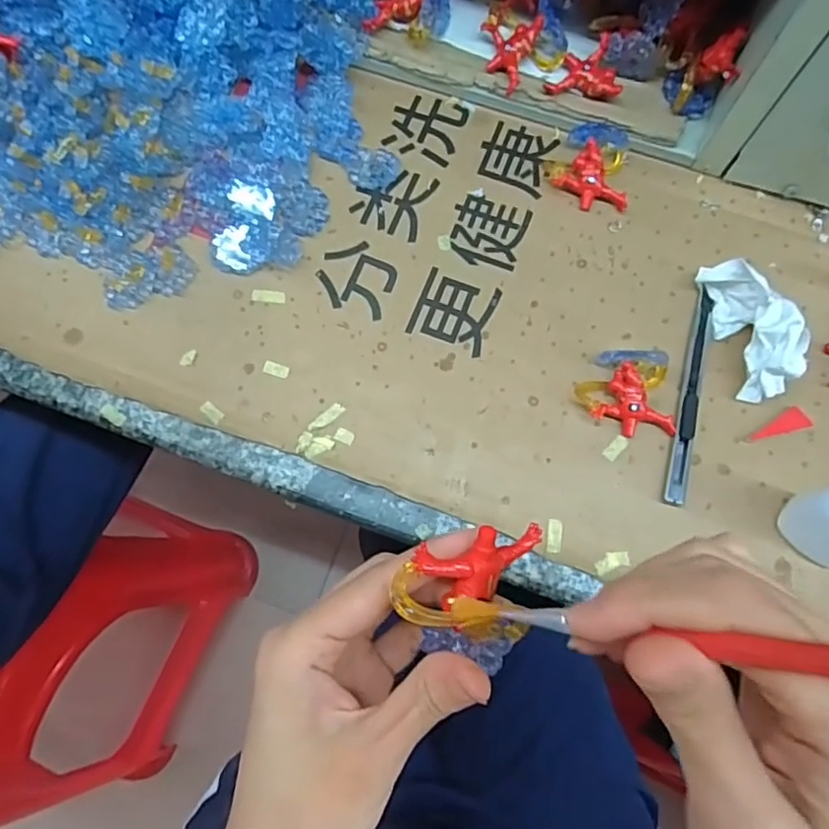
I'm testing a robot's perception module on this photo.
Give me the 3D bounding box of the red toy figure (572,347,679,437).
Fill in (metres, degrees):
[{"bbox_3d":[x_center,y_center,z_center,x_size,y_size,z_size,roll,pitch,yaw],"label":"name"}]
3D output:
[{"bbox_3d":[0.126,-0.013,0.356,0.055,0.025,0.045,5,76,2],"label":"red toy figure"}]

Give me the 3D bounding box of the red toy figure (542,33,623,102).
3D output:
[{"bbox_3d":[0.114,-0.226,0.399,0.047,0.026,0.031,14,76,4],"label":"red toy figure"}]

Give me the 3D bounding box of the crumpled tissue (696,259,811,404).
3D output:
[{"bbox_3d":[0.206,-0.054,0.357,0.046,0.040,0.085,-13,76,-2],"label":"crumpled tissue"}]

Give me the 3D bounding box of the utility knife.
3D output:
[{"bbox_3d":[0.166,-0.013,0.362,0.013,0.008,0.137,14,76,4],"label":"utility knife"}]

